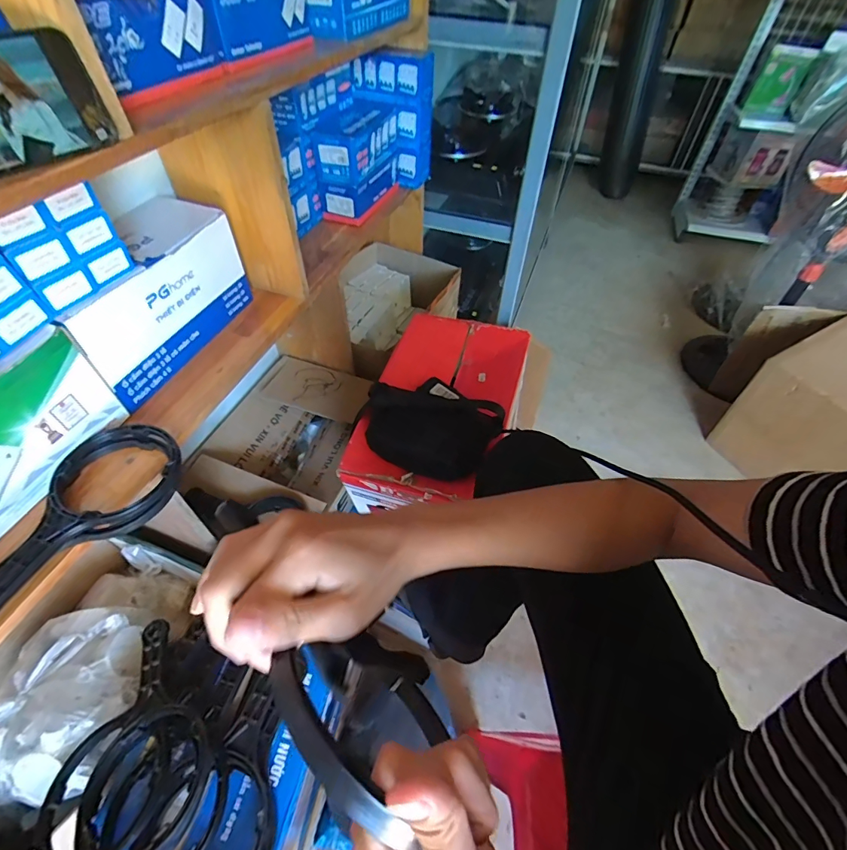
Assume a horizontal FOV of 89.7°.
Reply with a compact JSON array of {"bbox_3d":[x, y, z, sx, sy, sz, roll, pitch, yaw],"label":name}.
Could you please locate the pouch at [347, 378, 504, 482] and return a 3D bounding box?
[{"bbox_3d":[0.010,-0.016,0.657,0.214,0.083,0.158,25,54,17],"label":"pouch"}]

